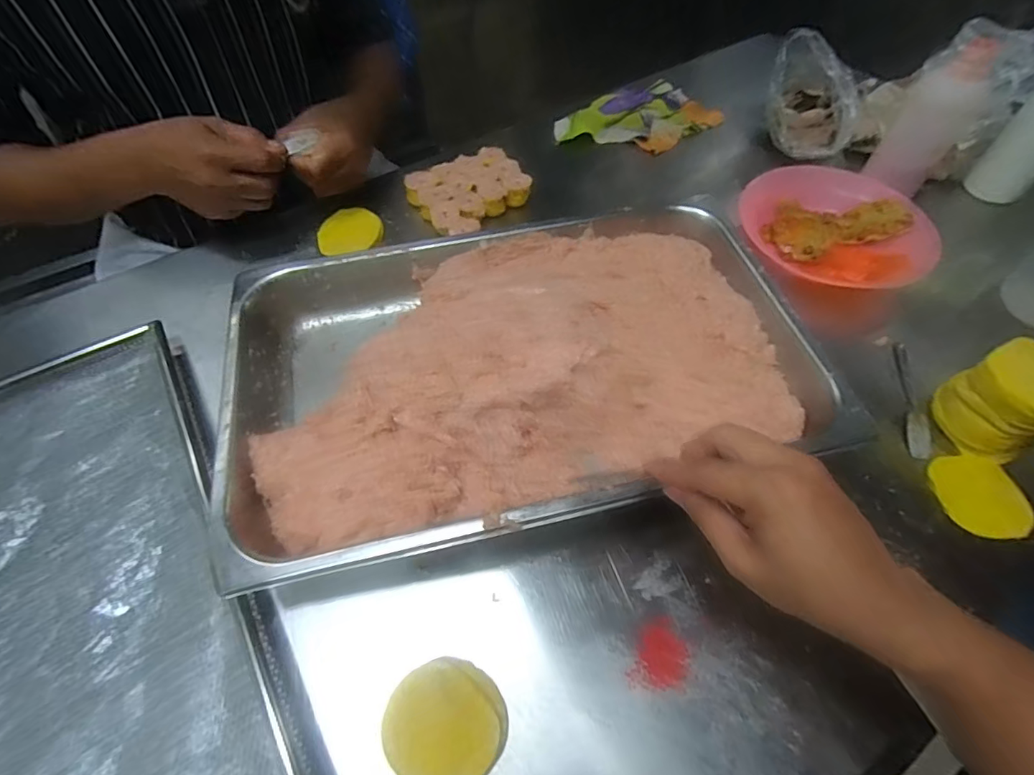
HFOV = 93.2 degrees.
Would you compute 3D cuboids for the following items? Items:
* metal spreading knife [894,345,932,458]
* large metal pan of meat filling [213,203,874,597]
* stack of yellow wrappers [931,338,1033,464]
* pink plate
[{"bbox_3d":[0.390,0.010,0.482,0.017,0.010,0.133,14,58,8],"label":"metal spreading knife"},{"bbox_3d":[0.004,-0.024,0.468,0.513,0.072,0.314,-13,58,-9],"label":"large metal pan of meat filling"},{"bbox_3d":[0.442,0.013,0.439,0.070,0.084,0.079,-16,59,-11],"label":"stack of yellow wrappers"},{"bbox_3d":[0.391,-0.194,0.596,0.179,0.046,0.204,-28,61,-17],"label":"pink plate"}]

